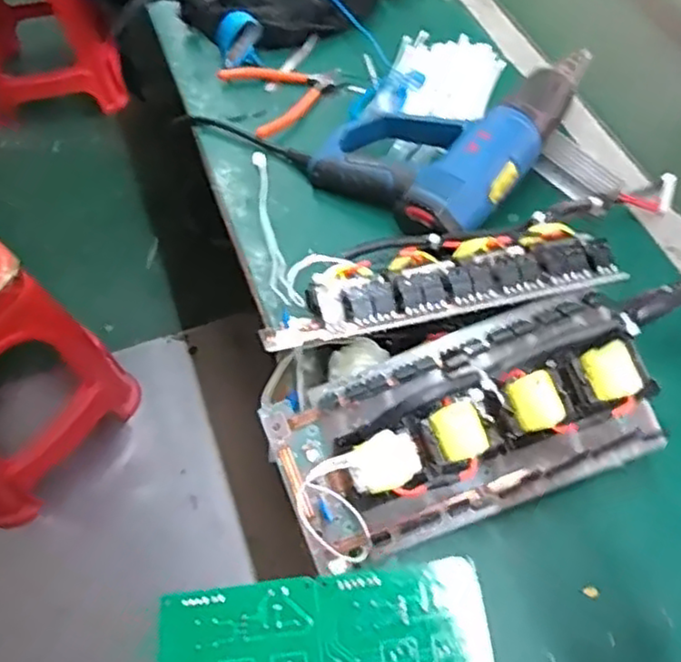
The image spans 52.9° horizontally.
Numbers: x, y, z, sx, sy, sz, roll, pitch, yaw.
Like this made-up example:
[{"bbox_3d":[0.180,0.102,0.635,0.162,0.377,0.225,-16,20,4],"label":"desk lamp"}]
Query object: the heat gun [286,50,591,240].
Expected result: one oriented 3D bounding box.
[{"bbox_3d":[0.125,-0.212,0.723,0.285,0.085,0.211,-35,63,-20],"label":"heat gun"}]

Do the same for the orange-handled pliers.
[{"bbox_3d":[-0.060,-0.294,0.827,0.136,0.017,0.128,-22,59,-14],"label":"orange-handled pliers"}]

